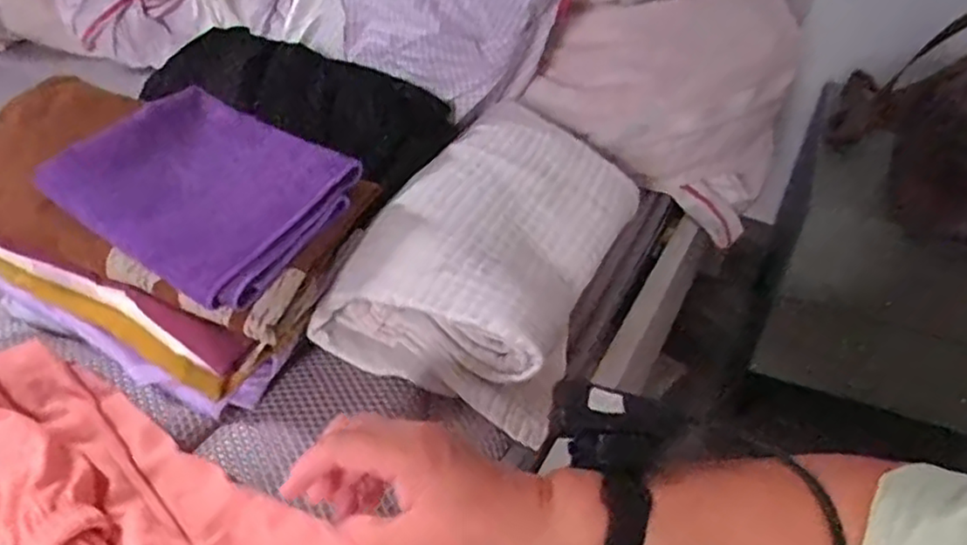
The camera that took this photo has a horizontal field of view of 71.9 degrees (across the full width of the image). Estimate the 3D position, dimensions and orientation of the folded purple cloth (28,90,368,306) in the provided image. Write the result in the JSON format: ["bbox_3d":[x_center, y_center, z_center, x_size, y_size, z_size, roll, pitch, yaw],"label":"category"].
[{"bbox_3d":[-0.188,-0.061,0.450,0.165,0.017,0.134,31,58,13],"label":"folded purple cloth"}]

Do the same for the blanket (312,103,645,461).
[{"bbox_3d":[0.011,-0.021,0.546,0.166,0.113,0.244,17,41,18],"label":"blanket"}]

